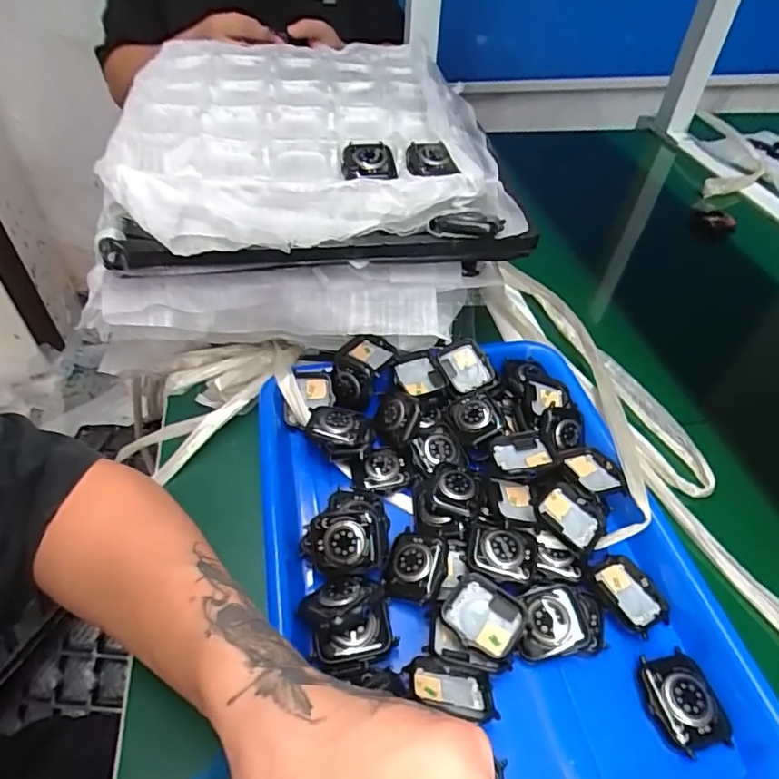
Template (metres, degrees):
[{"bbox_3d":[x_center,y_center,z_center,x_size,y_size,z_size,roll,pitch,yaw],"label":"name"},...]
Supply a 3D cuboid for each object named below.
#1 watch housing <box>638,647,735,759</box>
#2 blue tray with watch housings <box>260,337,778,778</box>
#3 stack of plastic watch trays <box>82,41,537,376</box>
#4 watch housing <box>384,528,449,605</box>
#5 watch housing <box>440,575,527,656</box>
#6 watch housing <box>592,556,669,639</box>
[{"bbox_3d":[0.156,0.166,0.287,0.034,0.012,0.045,-9,46,-11],"label":"watch housing"},{"bbox_3d":[0.052,0.094,0.342,0.256,0.045,0.322,-4,45,-6],"label":"blue tray with watch housings"},{"bbox_3d":[-0.081,-0.181,0.503,0.318,0.159,0.328,-4,45,-6],"label":"stack of plastic watch trays"},{"bbox_3d":[0.017,0.107,0.332,0.035,0.012,0.047,10,45,8],"label":"watch housing"},{"bbox_3d":[0.054,0.130,0.309,0.036,0.009,0.045,-34,55,-31],"label":"watch housing"},{"bbox_3d":[0.147,0.124,0.327,0.036,0.006,0.044,-14,47,-16],"label":"watch housing"}]

